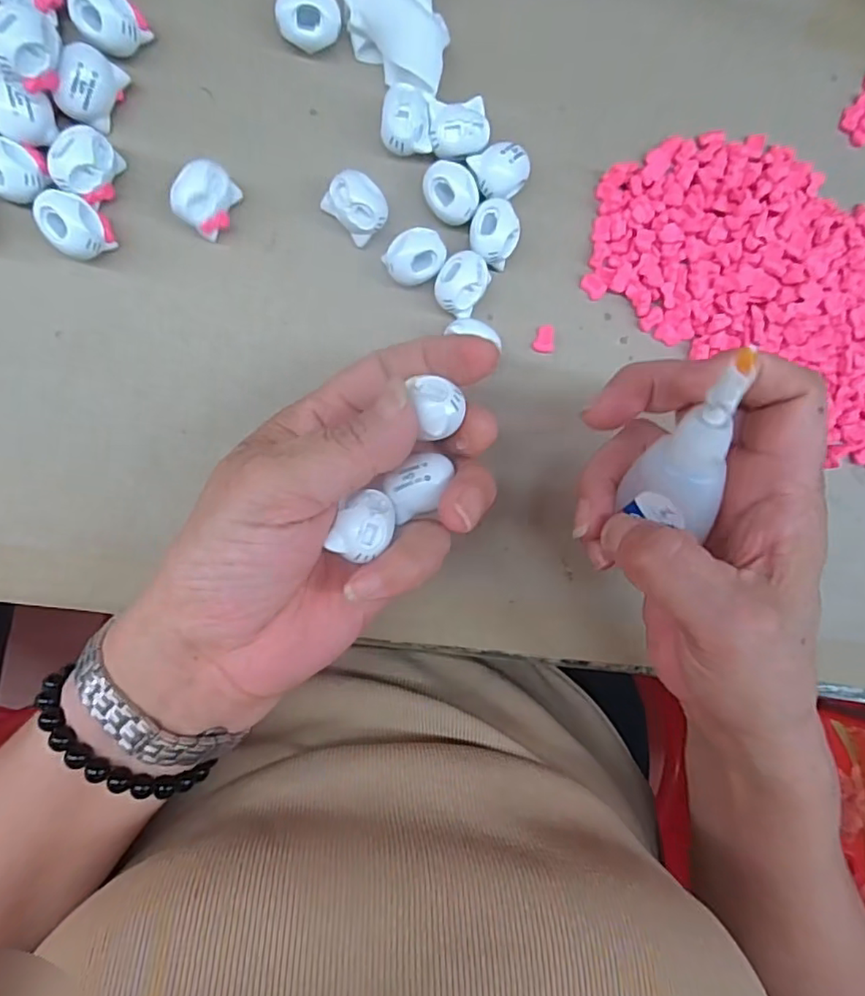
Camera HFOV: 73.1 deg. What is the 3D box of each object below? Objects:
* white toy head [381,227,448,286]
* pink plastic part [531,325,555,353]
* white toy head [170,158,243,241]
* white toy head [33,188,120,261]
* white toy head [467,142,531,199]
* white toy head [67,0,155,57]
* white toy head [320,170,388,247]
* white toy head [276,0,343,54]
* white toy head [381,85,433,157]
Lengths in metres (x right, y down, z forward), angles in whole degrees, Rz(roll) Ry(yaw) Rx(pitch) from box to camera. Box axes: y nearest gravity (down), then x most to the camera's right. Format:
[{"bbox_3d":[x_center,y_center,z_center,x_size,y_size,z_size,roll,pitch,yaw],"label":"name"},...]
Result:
[{"bbox_3d":[-0.007,-0.102,0.251,0.025,0.017,0.020,-40,95,-5],"label":"white toy head"},{"bbox_3d":[0.052,-0.073,0.267,0.011,0.006,0.013,2,90,-7],"label":"pink plastic part"},{"bbox_3d":[-0.092,-0.122,0.238,0.019,0.021,0.025,29,87,-6],"label":"white toy head"},{"bbox_3d":[-0.141,-0.107,0.230,0.024,0.022,0.022,0,91,-7],"label":"white toy head"},{"bbox_3d":[0.029,-0.141,0.255,0.024,0.022,0.021,-25,93,-6],"label":"white toy head"},{"bbox_3d":[-0.127,-0.187,0.231,0.024,0.022,0.021,-31,94,-6],"label":"white toy head"},{"bbox_3d":[-0.032,-0.123,0.247,0.025,0.020,0.021,36,86,-6],"label":"white toy head"},{"bbox_3d":[-0.051,-0.198,0.243,0.025,0.019,0.018,-1,91,-7],"label":"white toy head"},{"bbox_3d":[-0.012,-0.159,0.249,0.020,0.020,0.025,-9,92,-7],"label":"white toy head"}]

